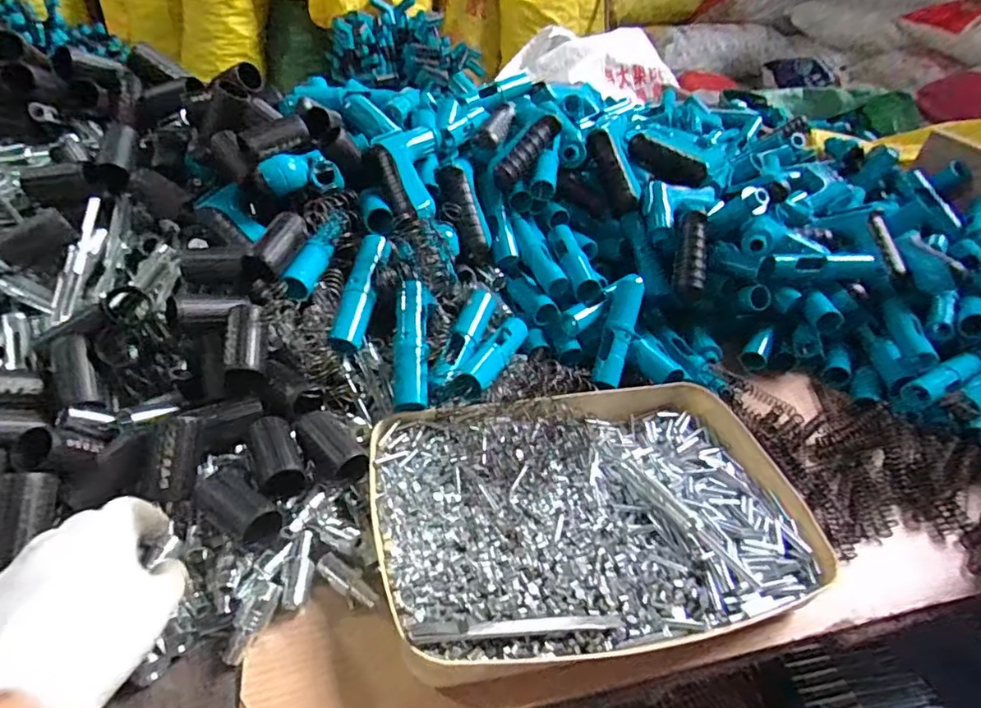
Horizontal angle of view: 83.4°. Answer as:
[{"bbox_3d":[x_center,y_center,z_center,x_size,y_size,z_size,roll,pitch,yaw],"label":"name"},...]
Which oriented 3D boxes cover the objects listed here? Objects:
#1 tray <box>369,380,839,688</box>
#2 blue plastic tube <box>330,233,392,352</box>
[{"bbox_3d":[0.082,0.122,0.450,0.340,0.042,0.237,-7,40,-17],"label":"tray"},{"bbox_3d":[-0.120,-0.061,0.513,0.030,0.024,0.117,10,70,4],"label":"blue plastic tube"}]

